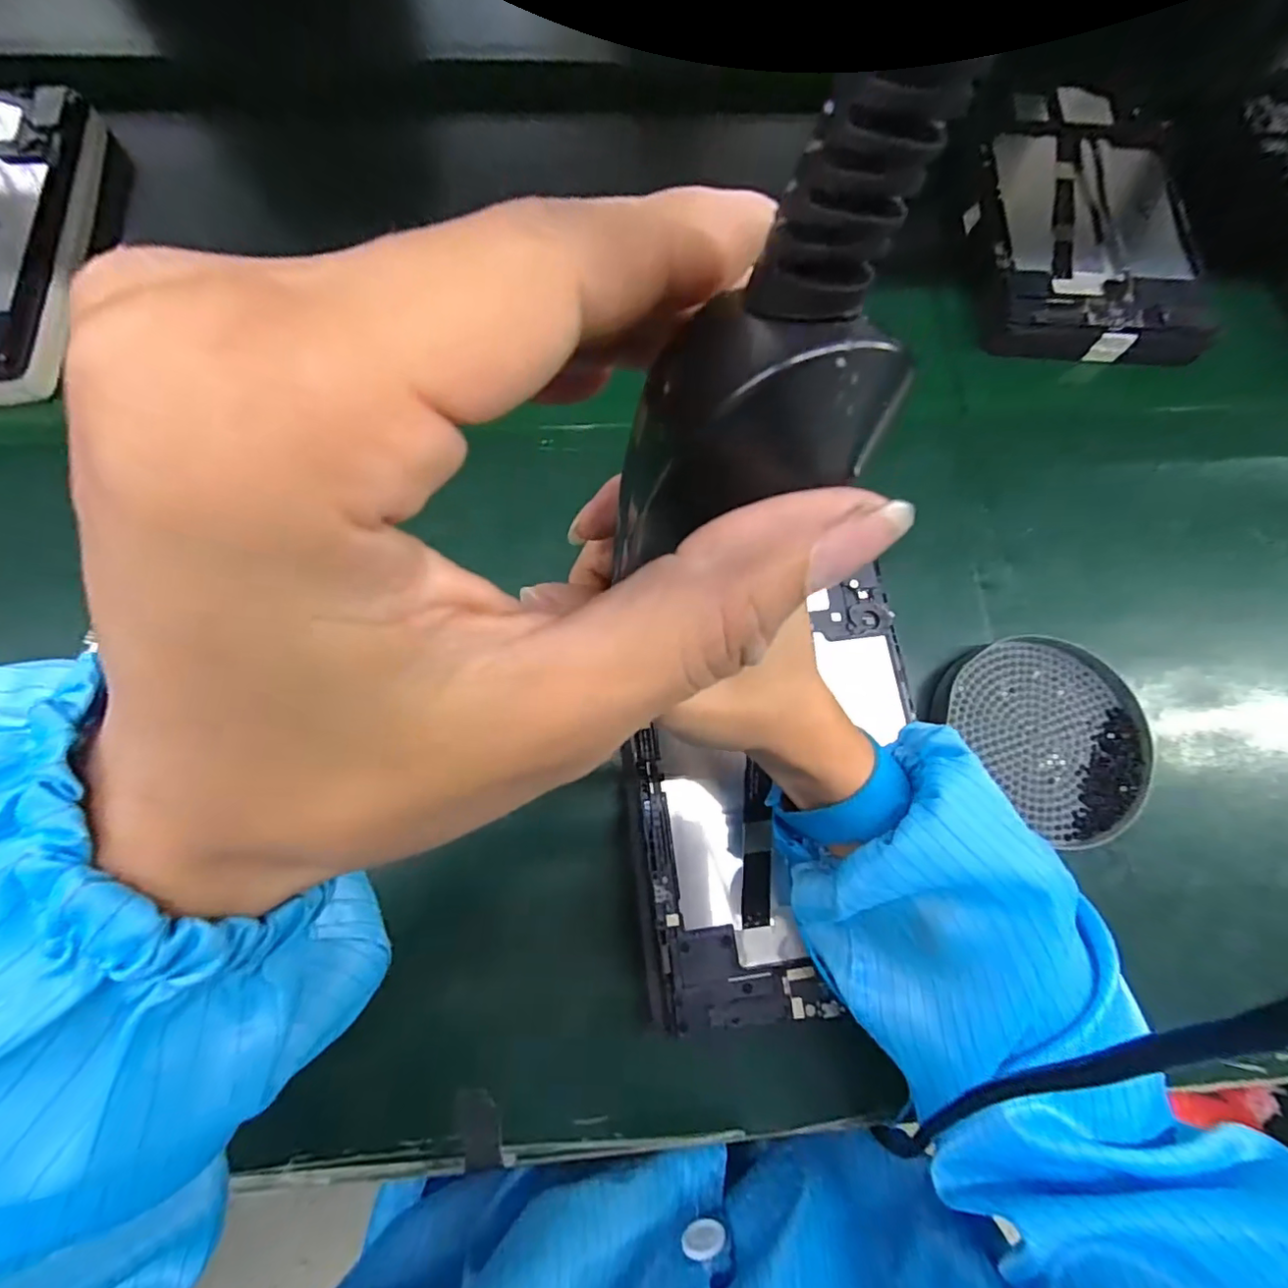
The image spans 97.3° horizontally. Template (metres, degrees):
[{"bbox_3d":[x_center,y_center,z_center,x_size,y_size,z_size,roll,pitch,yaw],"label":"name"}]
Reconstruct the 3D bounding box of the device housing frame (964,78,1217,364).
[{"bbox_3d":[0.320,-0.314,0.418,0.151,0.035,0.238,8,75,0],"label":"device housing frame"}]

